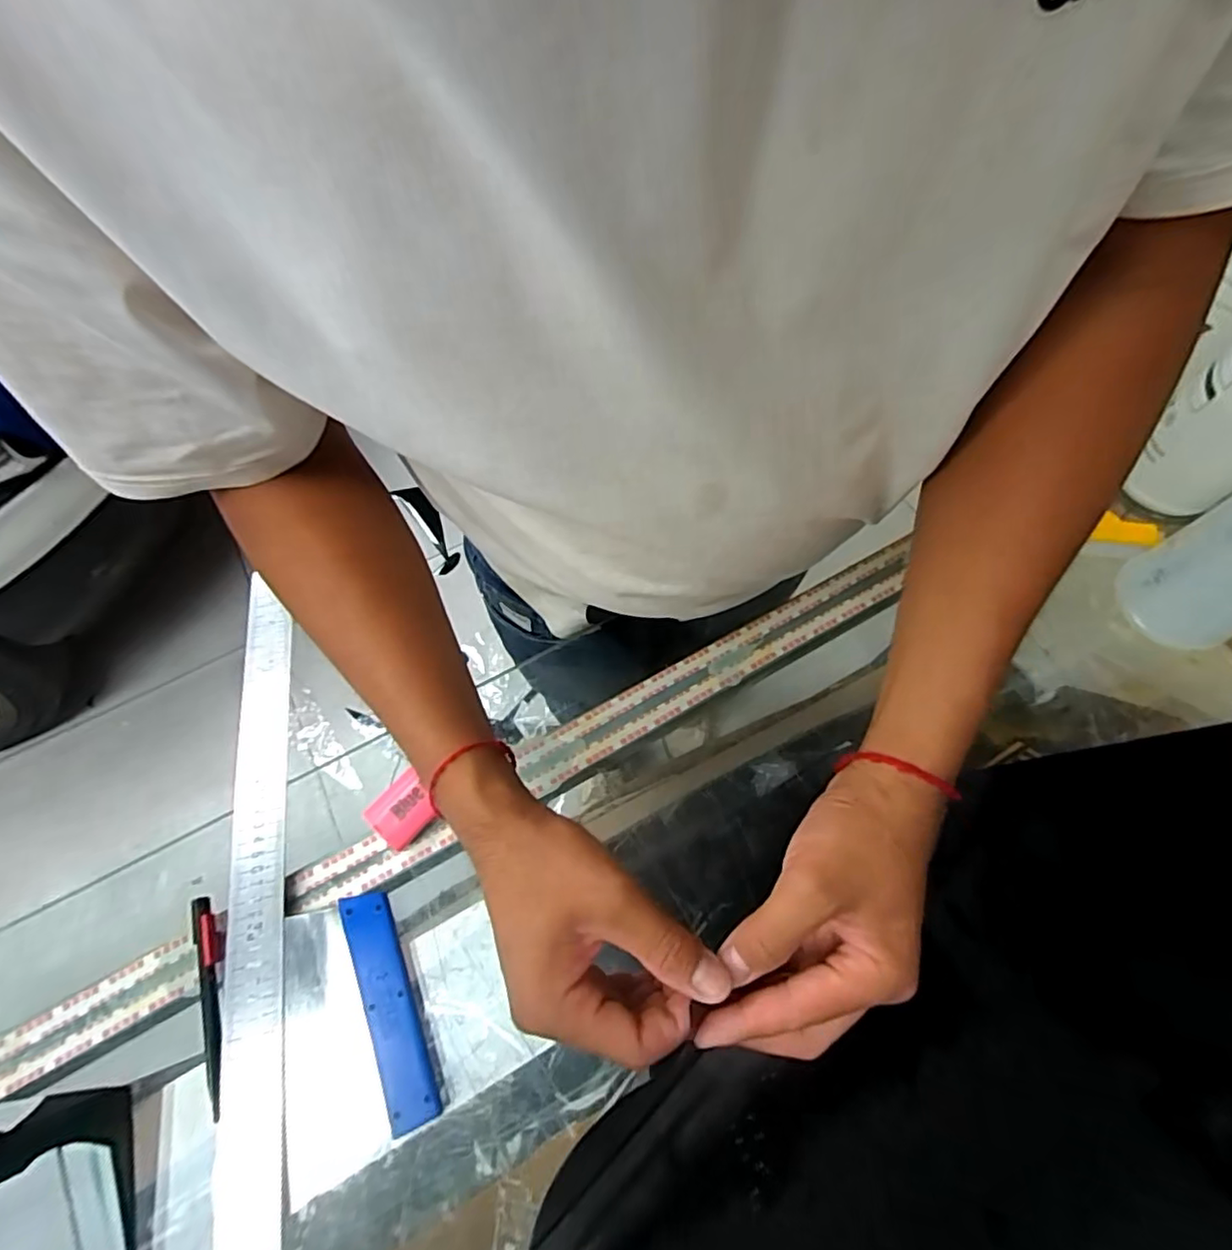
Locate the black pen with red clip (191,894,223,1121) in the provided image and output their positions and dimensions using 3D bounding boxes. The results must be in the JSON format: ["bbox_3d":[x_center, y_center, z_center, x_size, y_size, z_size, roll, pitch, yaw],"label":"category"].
[{"bbox_3d":[-0.264,0.243,0.390,0.017,0.014,0.126,-18,67,-5],"label":"black pen with red clip"}]

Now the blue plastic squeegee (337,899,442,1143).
[{"bbox_3d":[-0.146,0.243,0.388,0.029,0.006,0.136,-15,67,-24],"label":"blue plastic squeegee"}]

